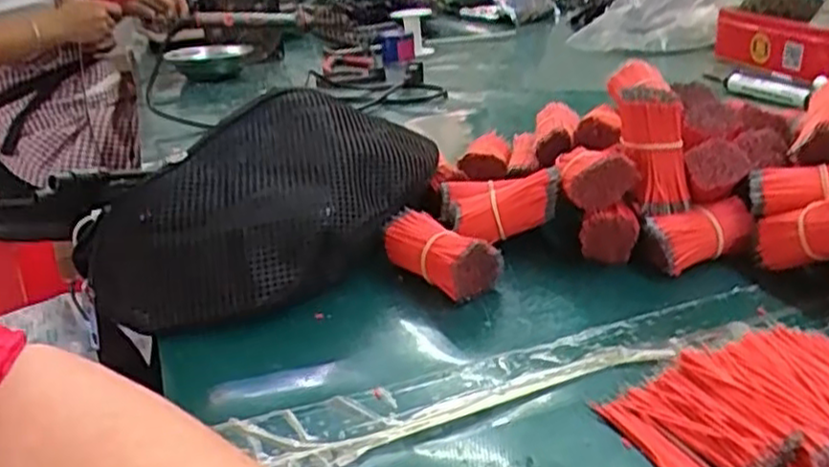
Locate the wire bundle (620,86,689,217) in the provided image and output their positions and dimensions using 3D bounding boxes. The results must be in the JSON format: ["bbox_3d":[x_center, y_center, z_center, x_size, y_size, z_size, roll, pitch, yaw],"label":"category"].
[{"bbox_3d":[0.142,-0.049,0.431,0.031,0.076,0.028,-17,6,-25],"label":"wire bundle"}]

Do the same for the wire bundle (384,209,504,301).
[{"bbox_3d":[0.014,0.014,0.431,0.069,0.038,0.032,19,34,41],"label":"wire bundle"}]

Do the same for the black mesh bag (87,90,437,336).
[{"bbox_3d":[-0.085,-0.022,0.456,0.119,0.090,0.230,19,33,40],"label":"black mesh bag"}]

